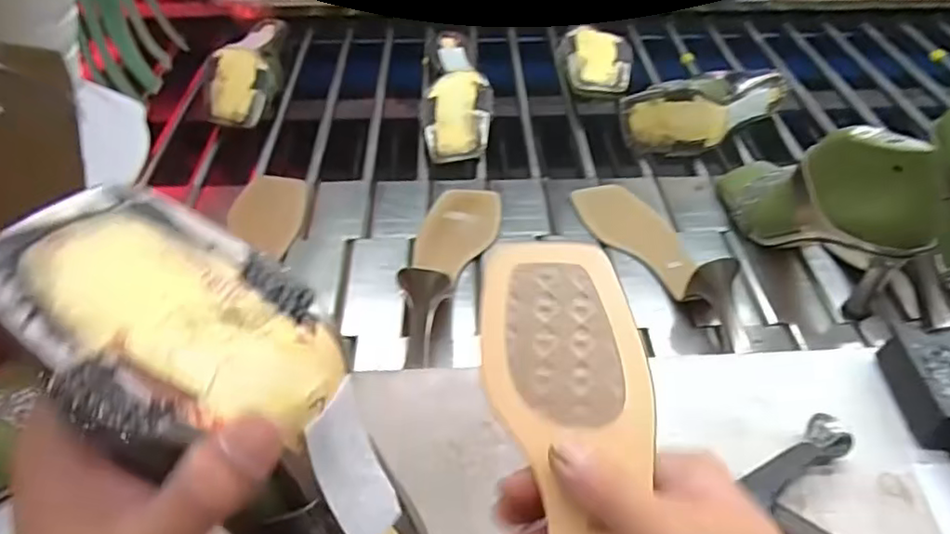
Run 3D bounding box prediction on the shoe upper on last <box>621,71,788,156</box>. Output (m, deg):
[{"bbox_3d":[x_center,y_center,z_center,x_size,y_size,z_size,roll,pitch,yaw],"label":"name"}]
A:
[{"bbox_3d":[0.278,-0.182,0.747,0.218,0.092,0.074,-21,49,-18],"label":"shoe upper on last"}]

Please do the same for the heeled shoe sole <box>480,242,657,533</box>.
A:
[{"bbox_3d":[0.046,0.094,0.276,0.074,0.034,0.240,-2,65,-1],"label":"heeled shoe sole"}]

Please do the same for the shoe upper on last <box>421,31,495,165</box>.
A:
[{"bbox_3d":[-0.021,-0.215,0.771,0.079,0.062,0.210,-1,46,0],"label":"shoe upper on last"}]

